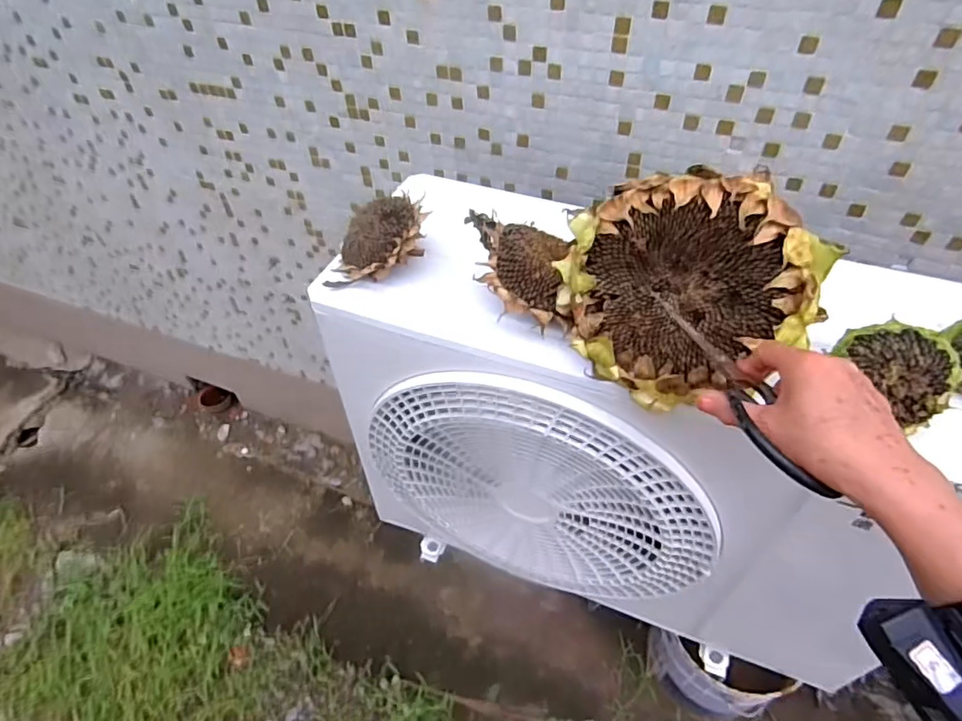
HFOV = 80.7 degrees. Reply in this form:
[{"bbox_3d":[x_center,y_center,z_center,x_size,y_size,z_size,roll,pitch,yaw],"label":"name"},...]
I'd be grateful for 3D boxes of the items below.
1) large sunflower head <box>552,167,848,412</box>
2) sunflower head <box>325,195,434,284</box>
[{"bbox_3d":[0.190,-0.065,0.532,0.228,0.209,0.065,4,6,21],"label":"large sunflower head"},{"bbox_3d":[-0.123,-0.142,0.672,0.109,0.073,0.095,6,49,8],"label":"sunflower head"}]

